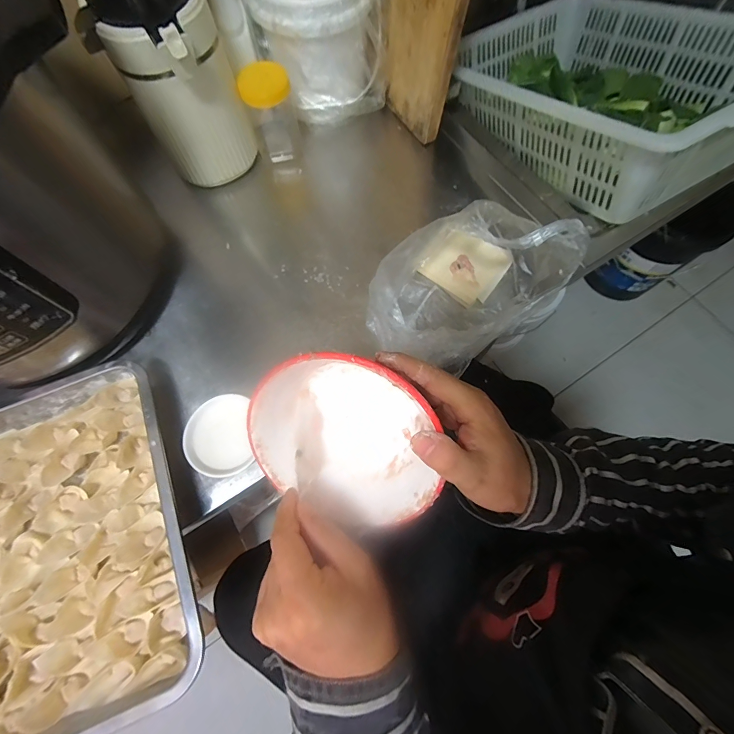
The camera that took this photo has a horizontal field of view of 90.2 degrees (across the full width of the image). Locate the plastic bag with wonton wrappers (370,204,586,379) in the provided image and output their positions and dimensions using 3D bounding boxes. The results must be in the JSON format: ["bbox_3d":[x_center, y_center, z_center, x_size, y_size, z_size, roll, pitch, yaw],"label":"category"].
[{"bbox_3d":[0.108,-0.109,0.433,0.204,0.150,0.171,-30,73,-10],"label":"plastic bag with wonton wrappers"}]

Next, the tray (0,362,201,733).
[{"bbox_3d":[-0.423,0.222,0.360,0.475,0.059,0.349,-21,71,-7],"label":"tray"}]

